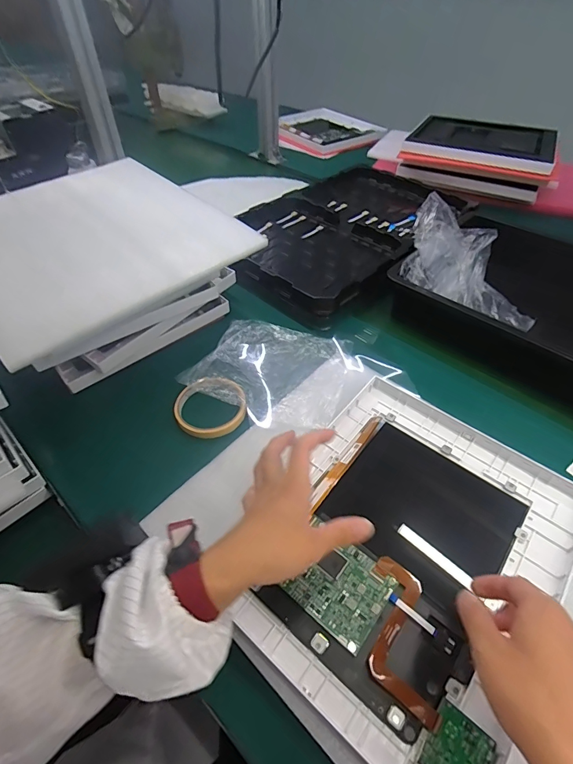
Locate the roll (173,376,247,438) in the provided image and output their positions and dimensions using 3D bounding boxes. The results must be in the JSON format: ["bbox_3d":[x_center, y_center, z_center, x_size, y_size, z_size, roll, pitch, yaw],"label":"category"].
[{"bbox_3d":[-0.095,0.031,0.486,0.086,0.020,0.083,0,48,0],"label":"roll"}]

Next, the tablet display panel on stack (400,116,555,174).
[{"bbox_3d":[0.438,-0.541,0.867,0.294,0.029,0.221,20,51,18],"label":"tablet display panel on stack"}]

